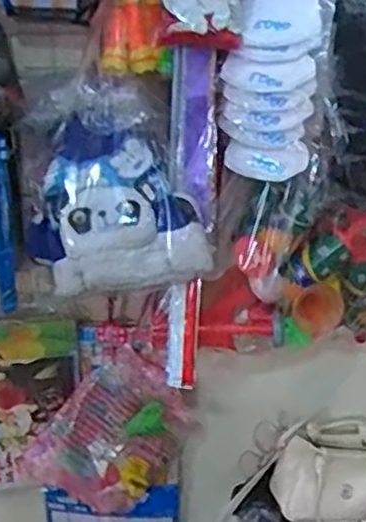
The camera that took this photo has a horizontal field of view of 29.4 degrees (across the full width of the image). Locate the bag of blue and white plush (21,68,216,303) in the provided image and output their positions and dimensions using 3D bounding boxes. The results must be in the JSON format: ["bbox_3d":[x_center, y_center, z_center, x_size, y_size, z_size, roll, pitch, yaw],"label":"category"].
[{"bbox_3d":[-0.091,-0.078,0.917,0.229,0.271,0.149,-4,26,-10],"label":"bag of blue and white plush"}]

